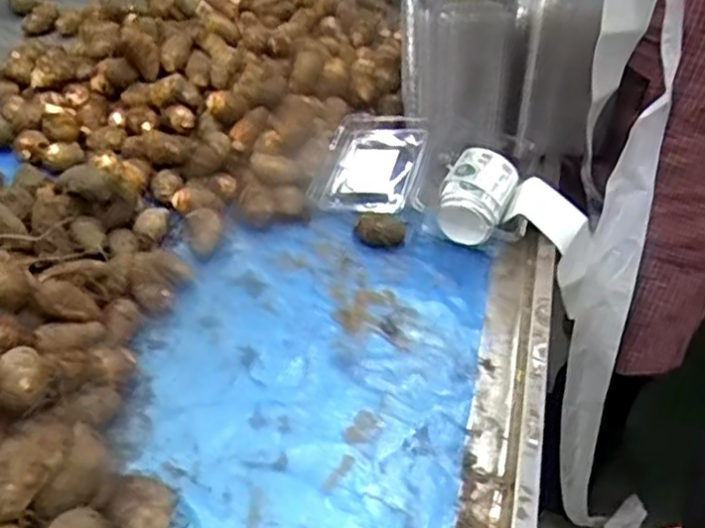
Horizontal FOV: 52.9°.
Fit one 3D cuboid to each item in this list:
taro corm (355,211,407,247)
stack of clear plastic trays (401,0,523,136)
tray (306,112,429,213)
[{"bbox_3d":[0.033,-0.041,0.836,0.060,0.032,0.046,8,44,2],"label":"taro corm"},{"bbox_3d":[0.138,-0.289,0.876,0.157,0.234,0.124,5,44,-1],"label":"stack of clear plastic trays"},{"bbox_3d":[0.025,-0.132,0.892,0.117,0.024,0.165,11,57,13],"label":"tray"}]

